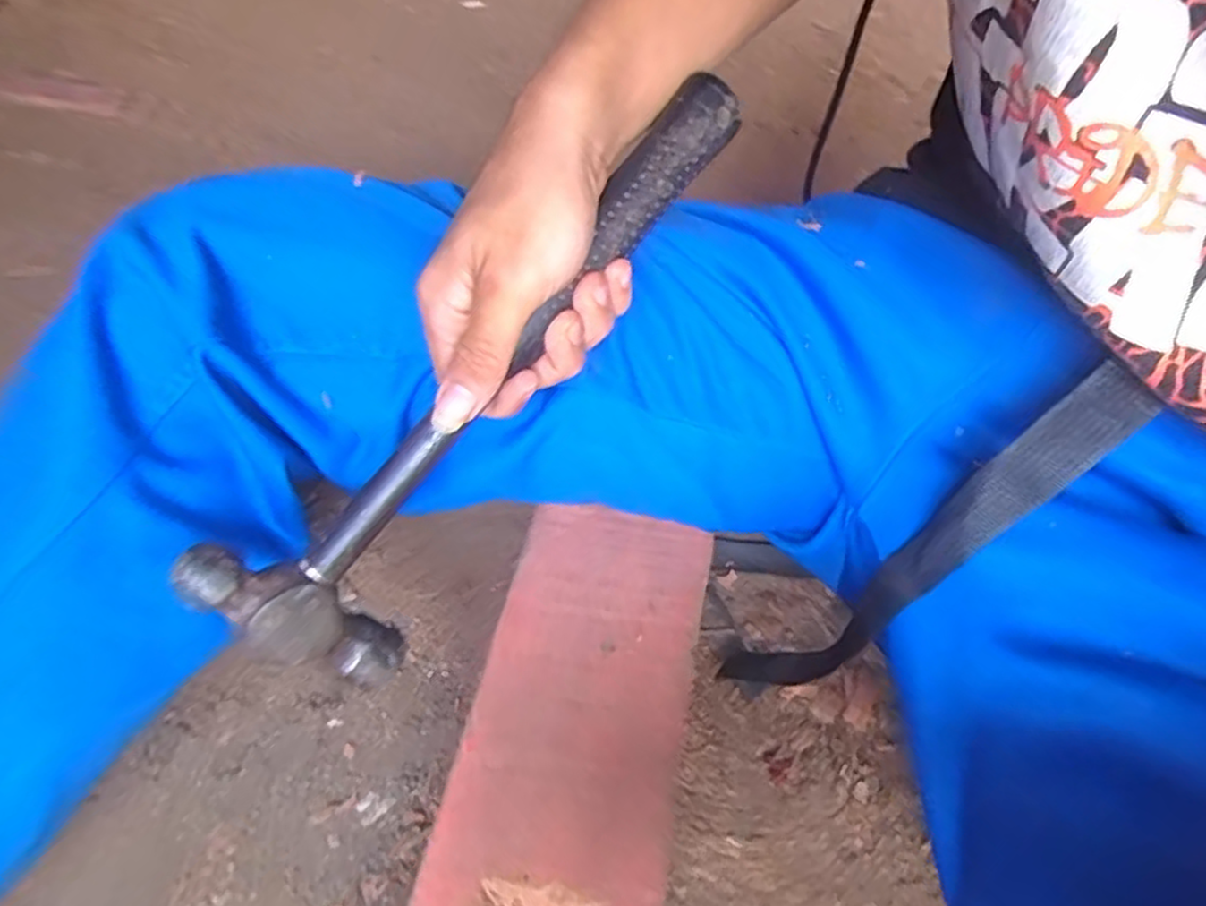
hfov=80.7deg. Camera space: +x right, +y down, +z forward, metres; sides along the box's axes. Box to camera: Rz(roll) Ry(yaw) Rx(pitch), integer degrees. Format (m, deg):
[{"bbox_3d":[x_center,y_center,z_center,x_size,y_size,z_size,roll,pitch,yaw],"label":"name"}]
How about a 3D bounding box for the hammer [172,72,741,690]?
[{"bbox_3d":[-0.043,-0.041,0.302,0.295,0.091,0.032,-52,32,-6],"label":"hammer"}]

